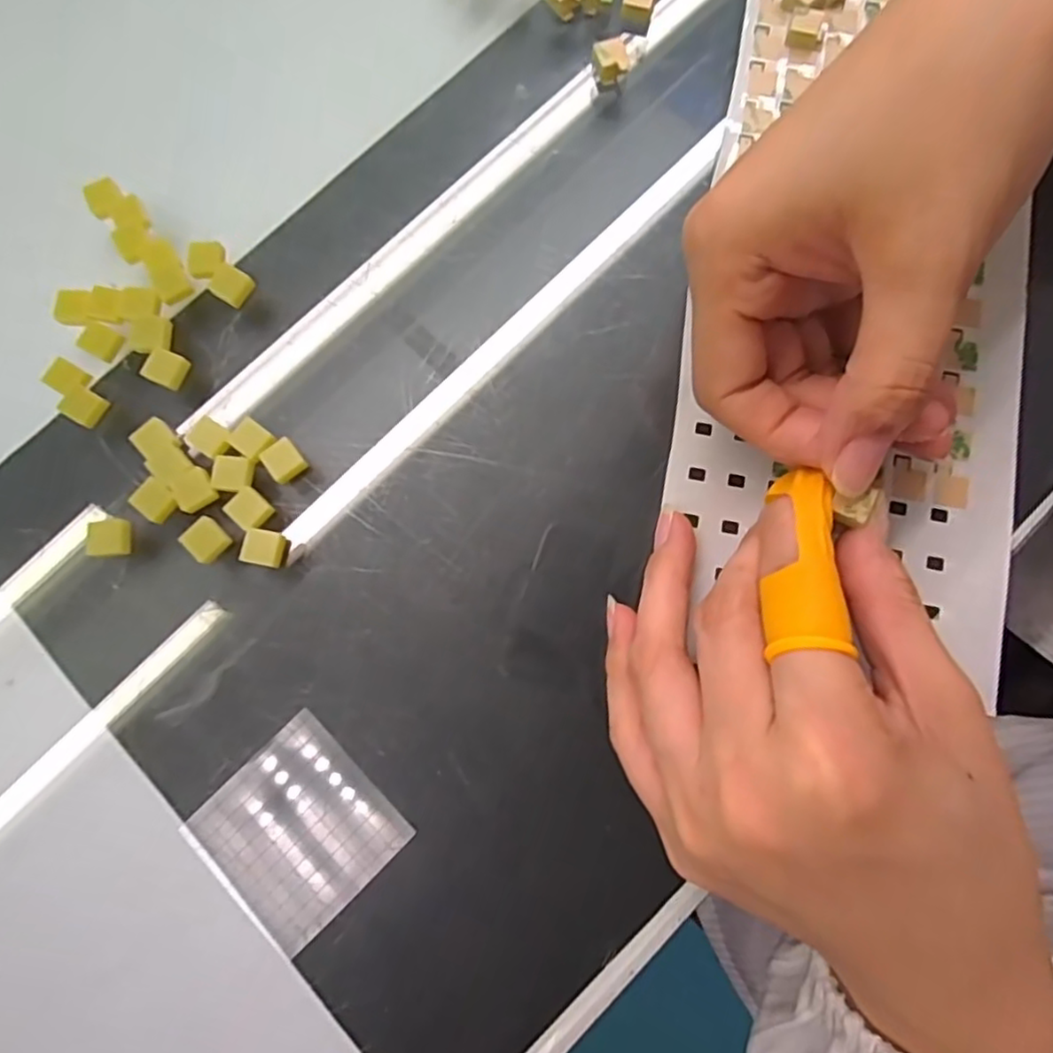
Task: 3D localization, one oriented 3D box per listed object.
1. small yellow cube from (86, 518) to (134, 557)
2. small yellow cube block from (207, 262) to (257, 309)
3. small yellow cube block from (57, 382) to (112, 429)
[{"bbox_3d":[-0.126,0.003,0.197,0.012,0.006,0.011,-5,79,1],"label":"small yellow cube"},{"bbox_3d":[-0.096,-0.078,0.212,0.012,0.004,0.011,28,82,7],"label":"small yellow cube block"},{"bbox_3d":[-0.140,-0.038,0.206,0.013,0.005,0.011,30,82,7],"label":"small yellow cube block"}]

